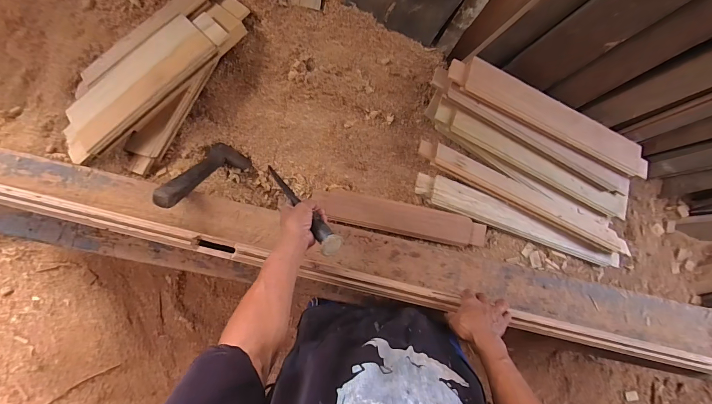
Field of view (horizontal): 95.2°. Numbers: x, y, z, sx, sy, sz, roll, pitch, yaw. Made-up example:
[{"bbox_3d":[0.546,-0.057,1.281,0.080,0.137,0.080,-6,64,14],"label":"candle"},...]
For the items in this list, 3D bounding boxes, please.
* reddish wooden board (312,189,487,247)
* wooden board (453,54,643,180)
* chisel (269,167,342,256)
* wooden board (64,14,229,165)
[{"bbox_3d":[0.128,0.046,0.923,0.486,0.026,0.087,12,97,0],"label":"reddish wooden board"},{"bbox_3d":[0.589,-0.240,0.955,0.715,0.045,0.104,20,108,-12],"label":"wooden board"},{"bbox_3d":[-0.118,0.008,0.690,0.040,0.036,0.279,-38,51,-9],"label":"chisel"},{"bbox_3d":[-0.560,-0.320,0.845,0.492,0.038,0.190,-43,73,-4],"label":"wooden board"}]

